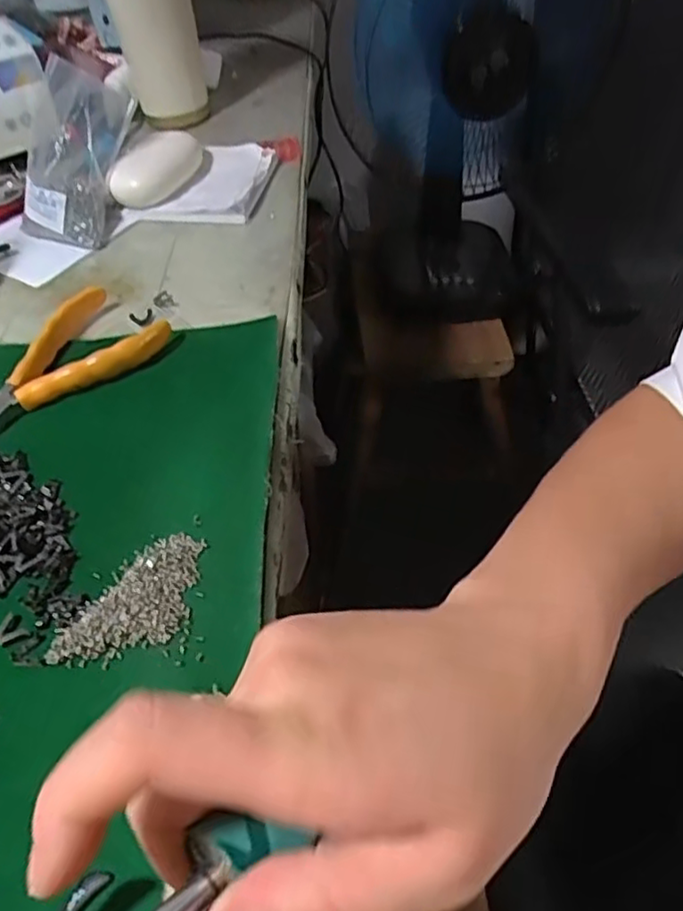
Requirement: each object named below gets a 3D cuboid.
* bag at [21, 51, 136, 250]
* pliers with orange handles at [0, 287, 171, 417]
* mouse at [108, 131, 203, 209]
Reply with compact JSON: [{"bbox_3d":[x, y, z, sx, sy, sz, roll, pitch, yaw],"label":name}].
[{"bbox_3d":[-0.210,-0.236,0.506,0.077,0.110,0.103,9,49,12],"label":"bag"},{"bbox_3d":[-0.182,-0.056,0.401,0.141,0.020,0.069,-33,54,-23],"label":"pliers with orange handles"},{"bbox_3d":[-0.155,-0.240,0.554,0.045,0.037,0.090,22,53,23],"label":"mouse"}]

